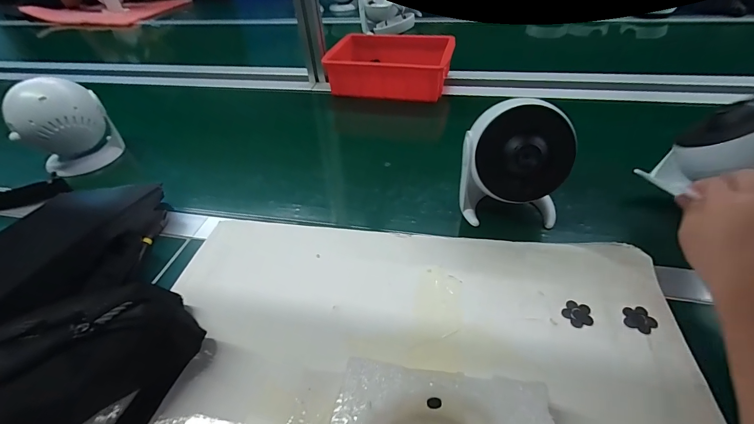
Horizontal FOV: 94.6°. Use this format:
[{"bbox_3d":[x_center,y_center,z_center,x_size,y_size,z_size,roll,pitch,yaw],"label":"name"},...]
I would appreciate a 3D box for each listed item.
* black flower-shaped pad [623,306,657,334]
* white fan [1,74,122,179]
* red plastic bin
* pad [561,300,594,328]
[{"bbox_3d":[0.241,0.098,0.319,0.026,0.004,0.025,25,49,27],"label":"black flower-shaped pad"},{"bbox_3d":[-0.487,-0.134,0.544,0.113,0.129,0.087,-34,50,-28],"label":"white fan"},{"bbox_3d":[0.032,-0.305,0.727,0.229,0.071,0.184,7,43,11],"label":"red plastic bin"},{"bbox_3d":[0.190,0.095,0.328,0.026,0.004,0.026,-9,42,-7],"label":"pad"}]

